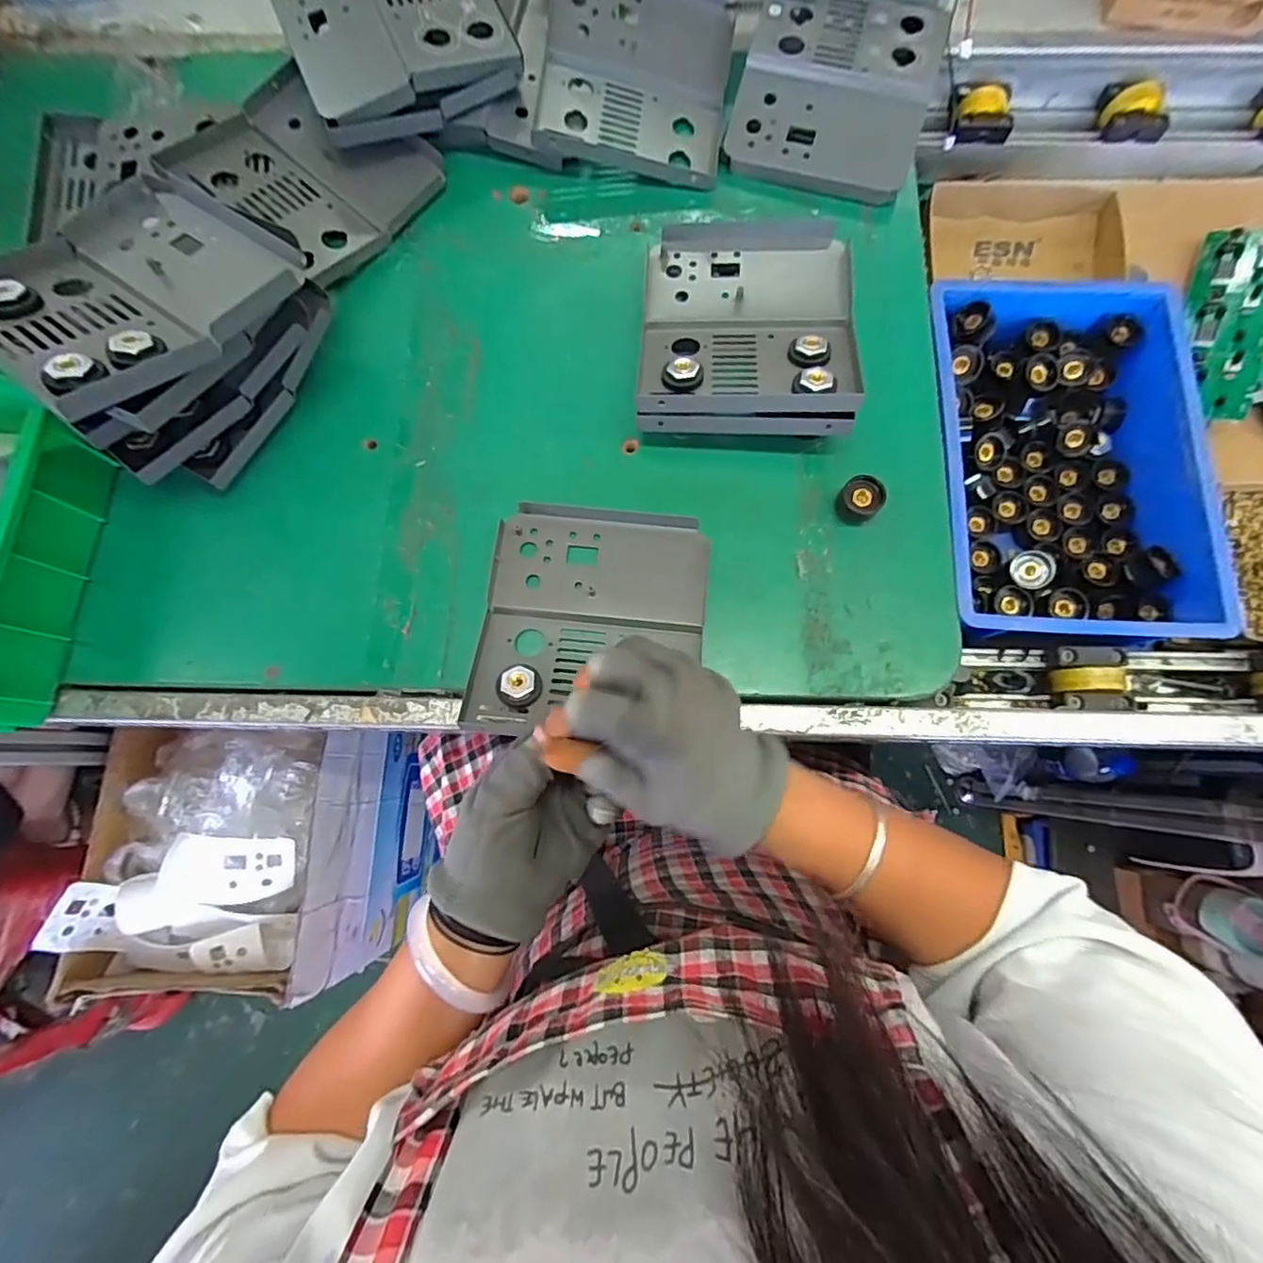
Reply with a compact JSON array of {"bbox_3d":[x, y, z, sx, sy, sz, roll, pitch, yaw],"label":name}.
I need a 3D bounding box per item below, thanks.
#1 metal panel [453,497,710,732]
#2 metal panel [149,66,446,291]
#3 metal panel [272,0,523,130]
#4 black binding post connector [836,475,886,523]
[{"bbox_3d":[-0.028,-0.010,0.421,0.155,0.025,0.171,6,78,2],"label":"metal panel"},{"bbox_3d":[-0.275,-0.394,0.505,0.177,0.036,0.158,37,81,8],"label":"metal panel"},{"bbox_3d":[-0.198,-0.507,0.489,0.168,0.026,0.163,-22,78,-4],"label":"metal panel"},{"bbox_3d":[0.170,-0.098,0.437,0.027,0.024,0.029,0,78,1],"label":"black binding post connector"}]

